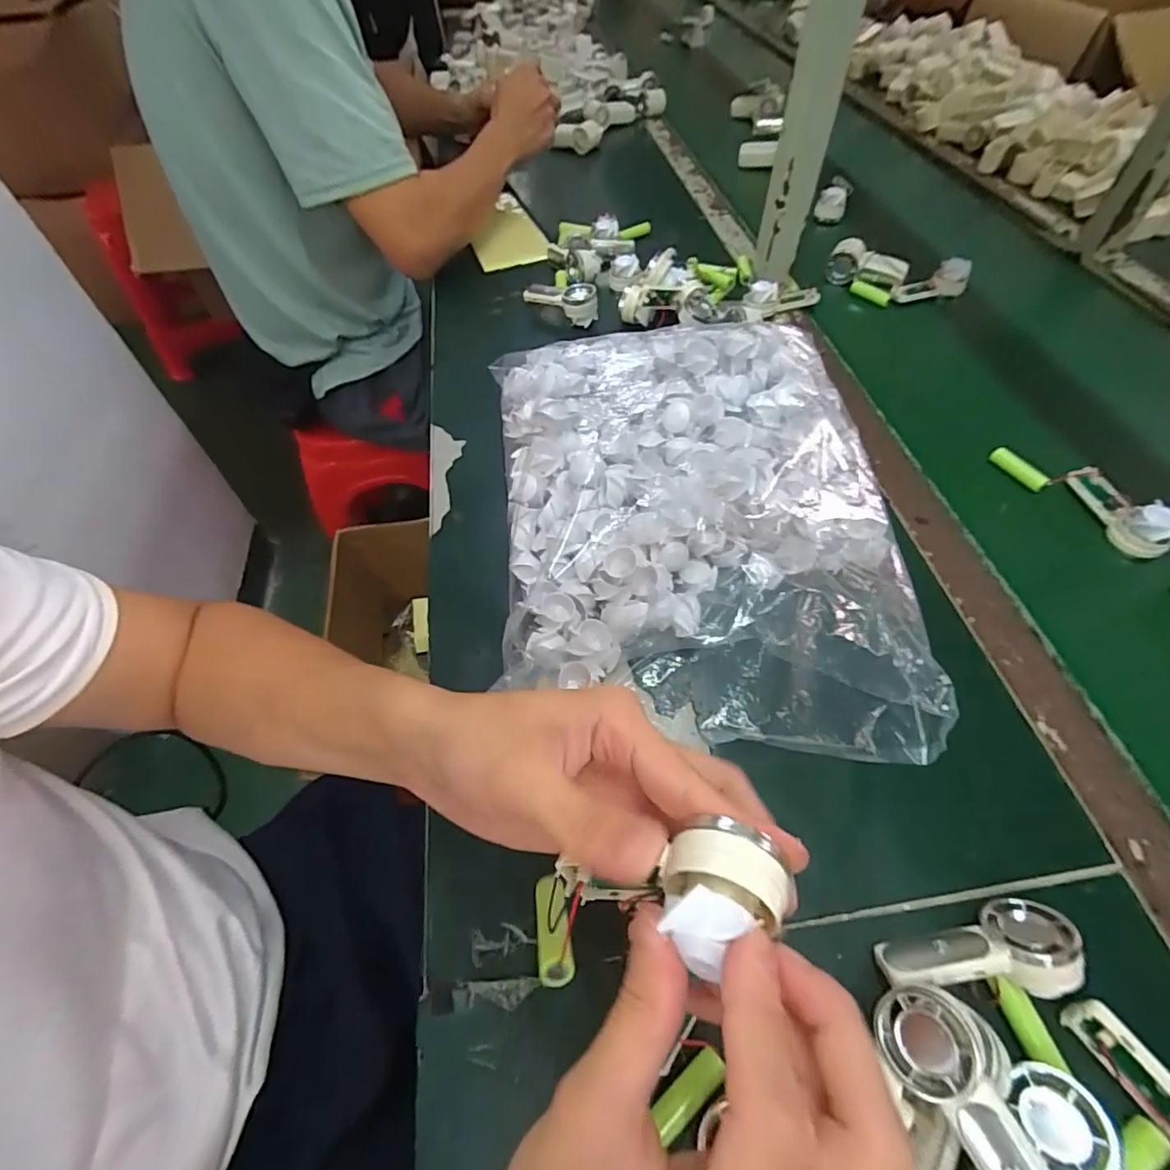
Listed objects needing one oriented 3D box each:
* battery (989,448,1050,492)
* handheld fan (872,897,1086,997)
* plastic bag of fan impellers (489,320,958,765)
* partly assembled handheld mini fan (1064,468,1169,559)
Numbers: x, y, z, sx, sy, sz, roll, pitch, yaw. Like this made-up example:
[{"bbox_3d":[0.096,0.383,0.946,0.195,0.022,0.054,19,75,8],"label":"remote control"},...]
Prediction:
[{"bbox_3d":[0.390,-0.104,0.498,0.013,0.015,0.051,-28,60,-15],"label":"battery"},{"bbox_3d":[0.198,0.190,0.277,0.091,0.040,0.024,-16,102,-1],"label":"handheld fan"},{"bbox_3d":[0.079,-0.059,0.432,0.297,0.083,0.373,-3,55,0],"label":"plastic bag of fan impellers"},{"bbox_3d":[0.442,-0.066,0.455,0.028,0.035,0.091,-12,56,-6],"label":"partly assembled handheld mini fan"}]

